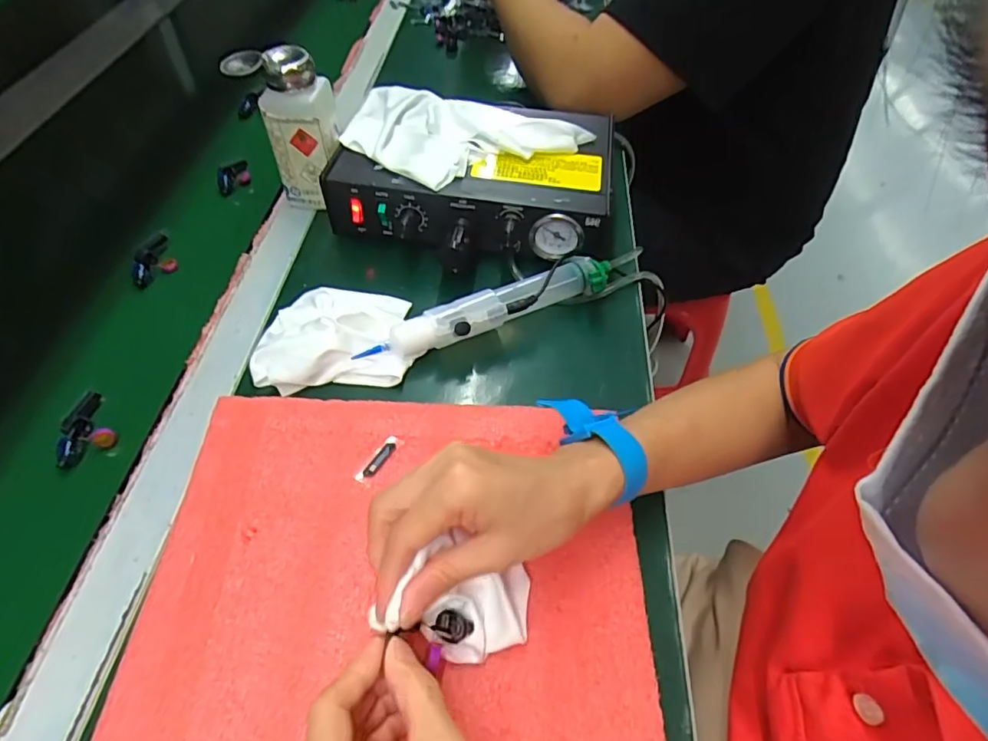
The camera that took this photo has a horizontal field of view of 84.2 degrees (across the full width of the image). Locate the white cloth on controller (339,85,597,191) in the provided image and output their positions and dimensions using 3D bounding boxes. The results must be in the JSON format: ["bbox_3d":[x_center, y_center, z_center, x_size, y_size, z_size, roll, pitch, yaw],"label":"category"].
[{"bbox_3d":[-0.035,-0.203,0.473,0.203,0.026,0.118,19,54,13],"label":"white cloth on controller"}]

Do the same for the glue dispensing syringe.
[{"bbox_3d":[0.000,-0.044,0.413,0.197,0.032,0.032,-21,56,-17],"label":"glue dispensing syringe"}]

